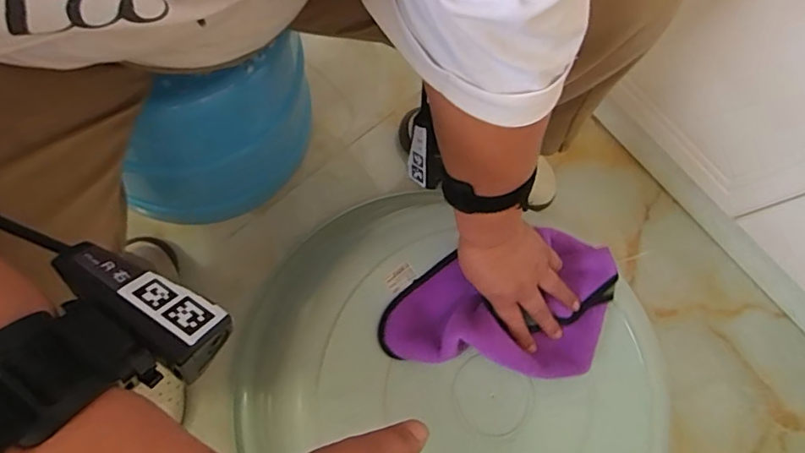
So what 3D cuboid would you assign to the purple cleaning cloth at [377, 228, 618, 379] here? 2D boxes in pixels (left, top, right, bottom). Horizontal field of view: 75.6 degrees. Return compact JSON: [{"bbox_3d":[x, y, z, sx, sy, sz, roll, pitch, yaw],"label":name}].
[{"bbox_3d":[0.105,0.083,0.526,0.250,0.046,0.141,-6,72,-11],"label":"purple cleaning cloth"}]

